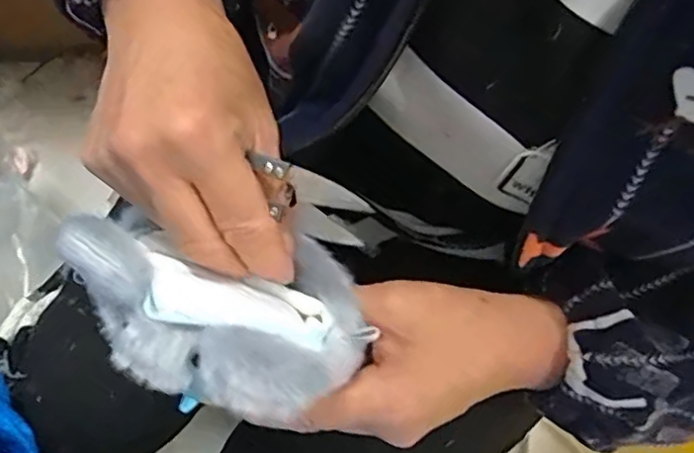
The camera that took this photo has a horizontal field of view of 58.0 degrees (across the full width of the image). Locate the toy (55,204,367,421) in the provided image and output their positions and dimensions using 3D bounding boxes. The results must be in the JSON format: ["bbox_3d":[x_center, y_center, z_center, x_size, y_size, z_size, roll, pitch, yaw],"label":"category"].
[{"bbox_3d":[-0.051,0.032,0.245,0.117,0.051,0.071,7,74,3],"label":"toy"}]

